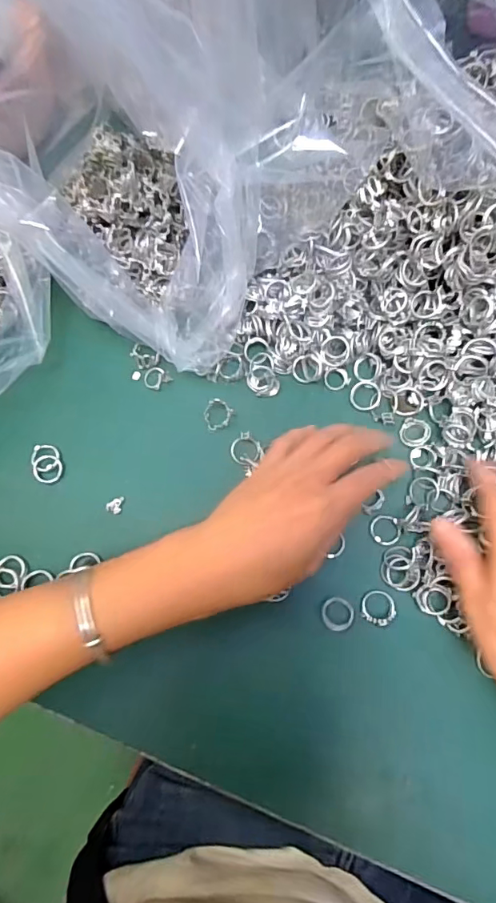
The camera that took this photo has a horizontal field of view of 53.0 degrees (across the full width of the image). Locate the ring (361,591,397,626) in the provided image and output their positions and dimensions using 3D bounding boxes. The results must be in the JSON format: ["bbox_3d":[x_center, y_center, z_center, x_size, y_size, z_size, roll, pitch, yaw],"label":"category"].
[{"bbox_3d":[0.087,0.103,0.329,0.022,0.004,0.022,-1,75,3],"label":"ring"}]

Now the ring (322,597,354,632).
[{"bbox_3d":[0.059,0.107,0.328,0.021,0.004,0.021,-1,75,3],"label":"ring"}]

